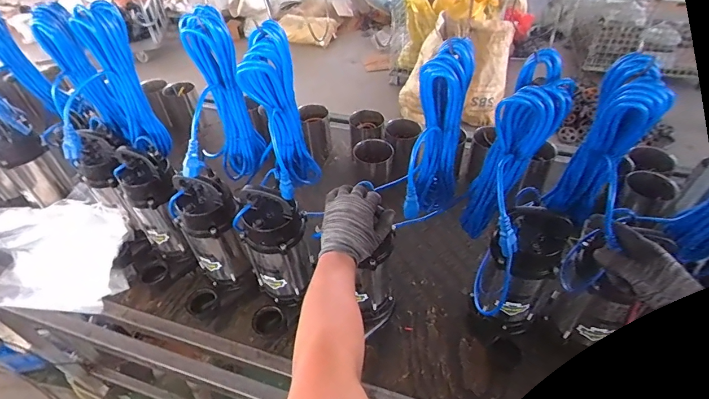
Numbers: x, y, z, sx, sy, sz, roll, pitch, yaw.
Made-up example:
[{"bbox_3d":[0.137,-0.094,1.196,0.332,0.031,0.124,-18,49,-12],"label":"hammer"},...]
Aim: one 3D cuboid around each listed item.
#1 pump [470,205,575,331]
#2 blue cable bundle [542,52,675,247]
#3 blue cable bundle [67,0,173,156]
[{"bbox_3d":[0.323,0.154,0.764,0.136,0.302,0.116,29,53,28],"label":"pump"},{"bbox_3d":[0.360,-0.054,0.574,0.069,0.308,0.109,15,48,17],"label":"blue cable bundle"},{"bbox_3d":[-0.477,-0.236,0.818,0.083,0.320,0.068,-30,51,-24],"label":"blue cable bundle"}]

